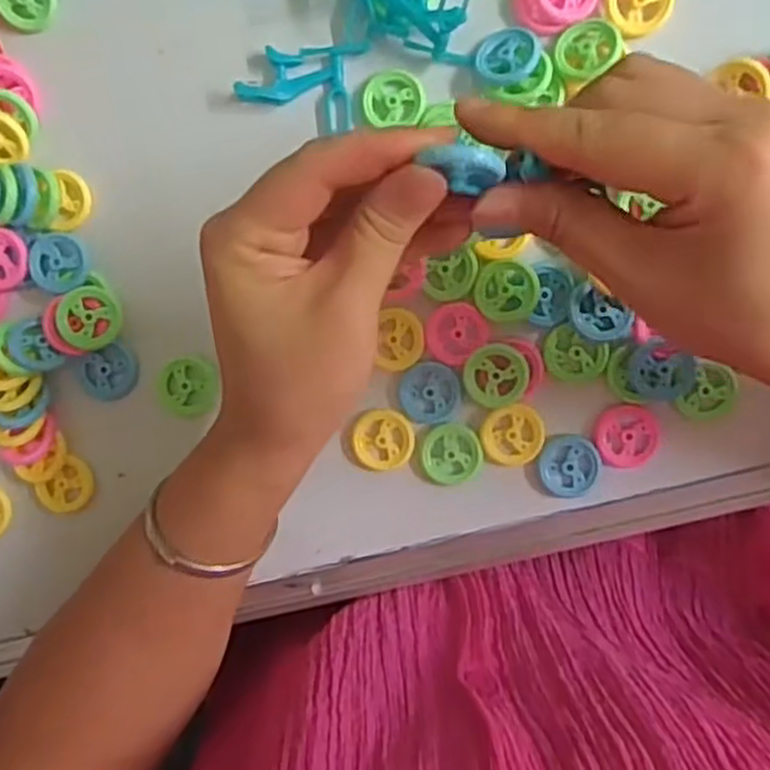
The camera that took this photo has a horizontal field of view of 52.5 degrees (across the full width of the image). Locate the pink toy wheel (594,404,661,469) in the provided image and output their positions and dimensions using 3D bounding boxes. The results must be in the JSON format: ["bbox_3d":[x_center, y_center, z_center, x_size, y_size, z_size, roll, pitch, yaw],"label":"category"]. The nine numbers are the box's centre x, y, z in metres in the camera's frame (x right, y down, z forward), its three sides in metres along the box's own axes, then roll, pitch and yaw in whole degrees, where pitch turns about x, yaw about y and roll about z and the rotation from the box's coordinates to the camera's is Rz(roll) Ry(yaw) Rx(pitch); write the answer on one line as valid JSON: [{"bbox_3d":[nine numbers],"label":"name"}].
[{"bbox_3d":[0.113,0.024,0.365,0.030,0.004,0.030,0,95,5],"label":"pink toy wheel"}]

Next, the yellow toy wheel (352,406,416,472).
[{"bbox_3d":[-0.001,0.026,0.373,0.028,0.004,0.029,0,95,5],"label":"yellow toy wheel"}]

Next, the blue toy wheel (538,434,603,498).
[{"bbox_3d":[0.087,0.038,0.369,0.029,0.005,0.030,0,95,5],"label":"blue toy wheel"}]

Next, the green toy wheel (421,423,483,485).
[{"bbox_3d":[0.032,0.033,0.371,0.028,0.004,0.029,0,95,5],"label":"green toy wheel"}]

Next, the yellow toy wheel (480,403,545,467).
[{"bbox_3d":[0.060,0.024,0.367,0.029,0.004,0.029,0,95,5],"label":"yellow toy wheel"}]

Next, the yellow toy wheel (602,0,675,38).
[{"bbox_3d":[0.113,-0.171,0.346,0.031,0.005,0.029,0,95,5],"label":"yellow toy wheel"}]

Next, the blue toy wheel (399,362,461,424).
[{"bbox_3d":[0.021,0.004,0.369,0.028,0.004,0.029,0,95,5],"label":"blue toy wheel"}]

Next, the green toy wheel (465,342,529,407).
[{"bbox_3d":[0.052,-0.005,0.364,0.029,0.007,0.029,0,95,5],"label":"green toy wheel"}]

